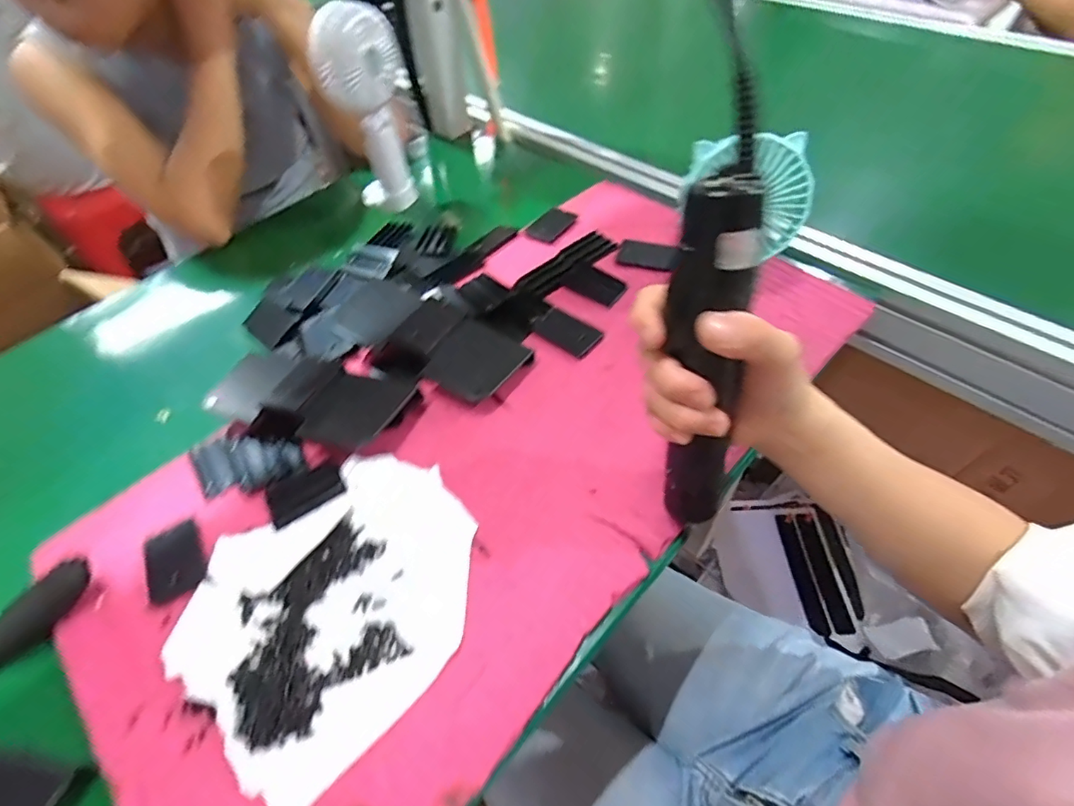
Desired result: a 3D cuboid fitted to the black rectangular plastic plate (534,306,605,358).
[{"bbox_3d":[0.027,-0.063,0.461,0.055,0.006,0.034,31,62,25],"label":"black rectangular plastic plate"}]

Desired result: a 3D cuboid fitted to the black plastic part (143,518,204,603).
[{"bbox_3d":[-0.248,0.107,0.355,0.034,0.004,0.052,-28,56,-16],"label":"black plastic part"}]

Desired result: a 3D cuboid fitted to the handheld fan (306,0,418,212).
[{"bbox_3d":[-0.171,-0.299,0.546,0.080,0.184,0.057,-10,53,-2],"label":"handheld fan"}]

